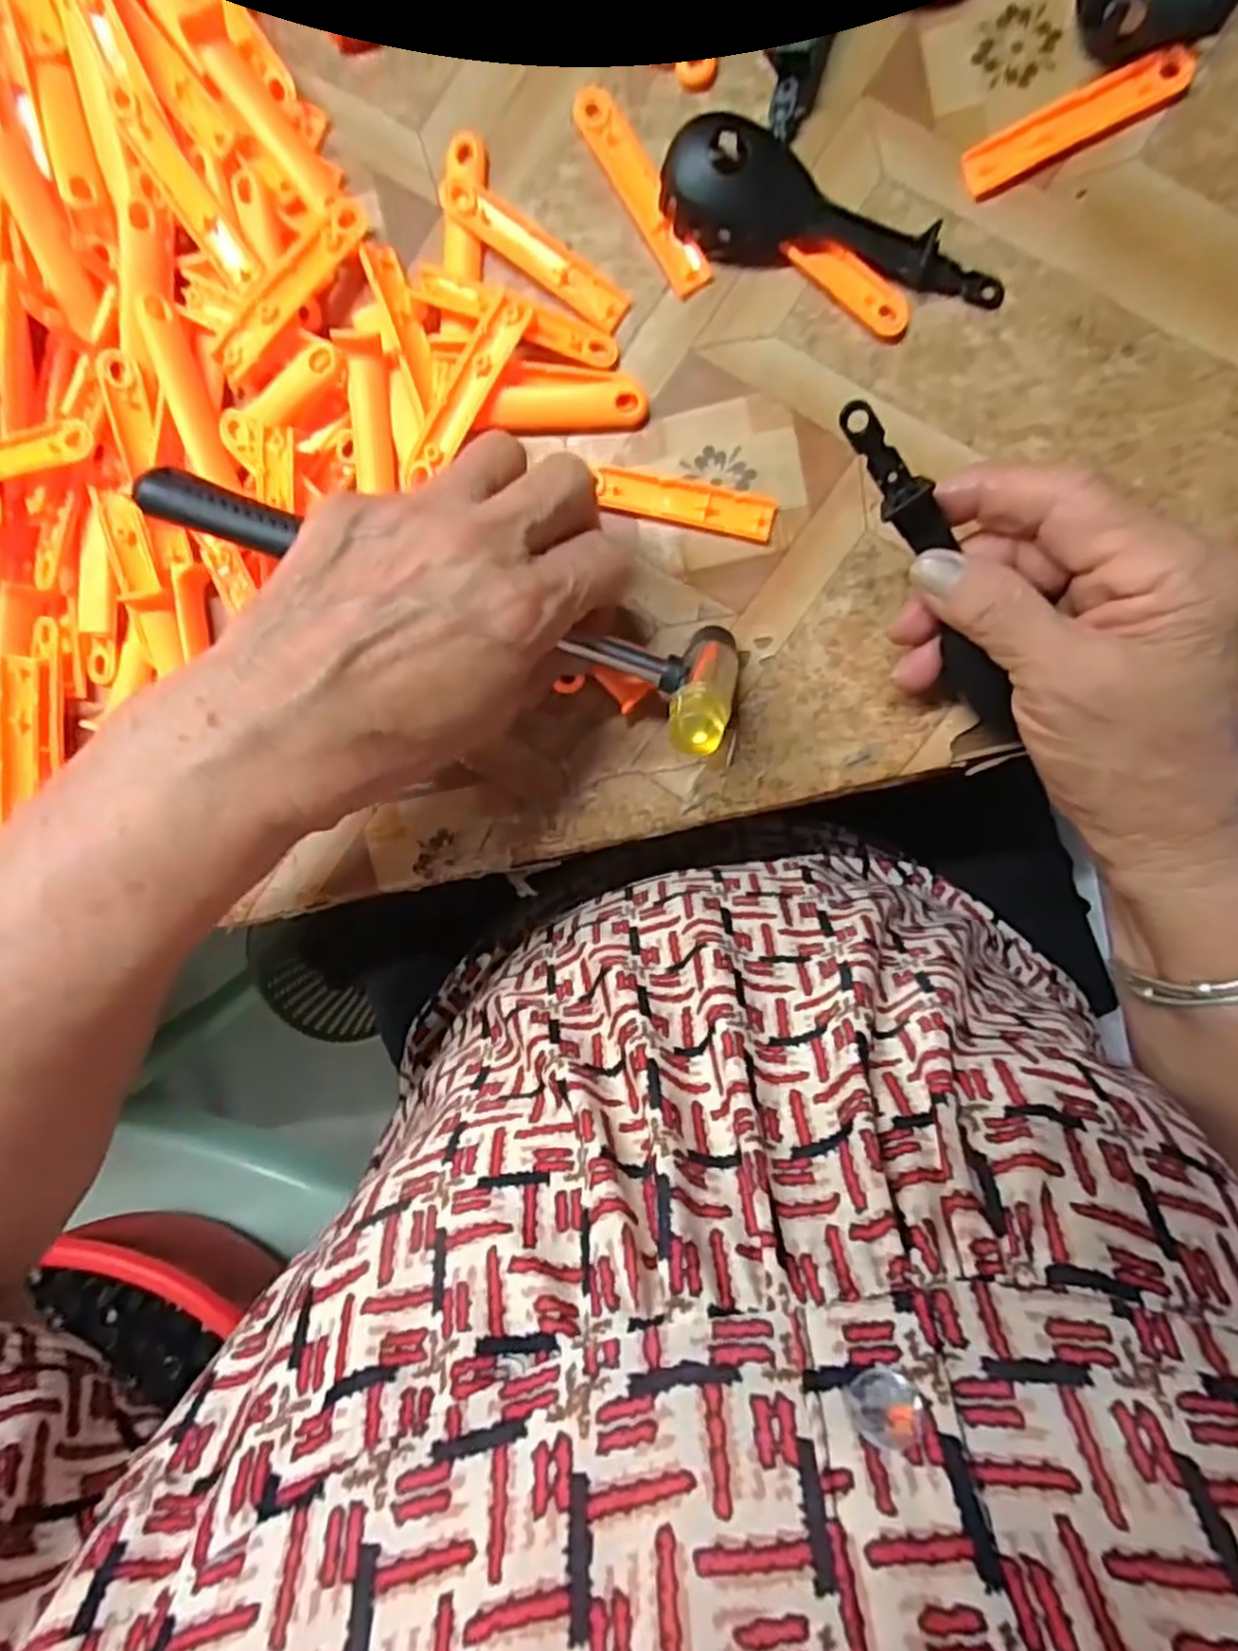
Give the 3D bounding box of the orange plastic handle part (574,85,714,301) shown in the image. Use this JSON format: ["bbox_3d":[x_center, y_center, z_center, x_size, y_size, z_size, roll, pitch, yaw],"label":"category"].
[{"bbox_3d":[0.008,-0.229,0.274,0.015,0.004,0.078,-33,93,3],"label":"orange plastic handle part"}]

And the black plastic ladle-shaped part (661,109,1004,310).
[{"bbox_3d":[0.077,-0.215,0.266,0.122,0.015,0.041,14,94,0],"label":"black plastic ladle-shaped part"}]

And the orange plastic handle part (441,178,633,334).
[{"bbox_3d":[-0.030,-0.209,0.278,0.076,0.005,0.016,36,94,-2],"label":"orange plastic handle part"}]

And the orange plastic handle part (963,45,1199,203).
[{"bbox_3d":[0.158,-0.242,0.262,0.077,0.008,0.017,-24,93,2],"label":"orange plastic handle part"}]

